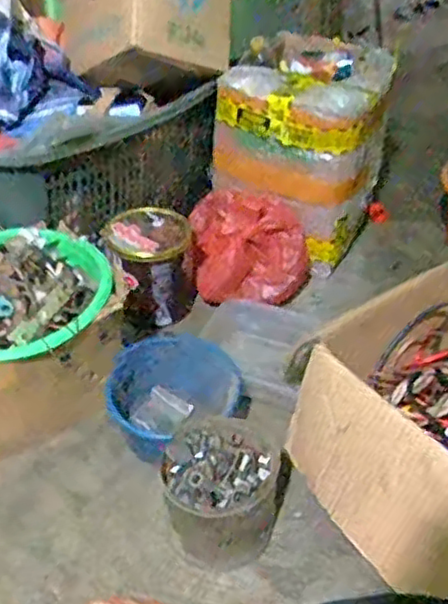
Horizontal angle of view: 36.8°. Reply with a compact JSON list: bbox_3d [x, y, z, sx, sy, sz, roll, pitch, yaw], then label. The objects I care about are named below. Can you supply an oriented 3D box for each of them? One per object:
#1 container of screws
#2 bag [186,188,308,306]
[{"bbox_3d":[-0.003,0.235,0.846,0.139,0.109,0.142,1,40,0],"label":"container of screws"},{"bbox_3d":[0.049,-0.105,1.231,0.216,0.145,0.194,1,40,0],"label":"bag"}]

